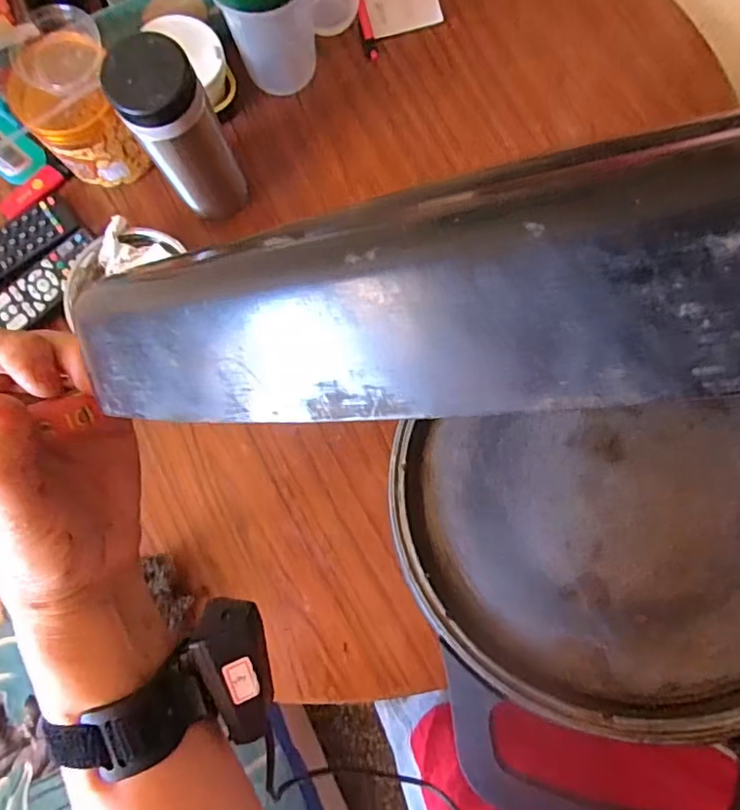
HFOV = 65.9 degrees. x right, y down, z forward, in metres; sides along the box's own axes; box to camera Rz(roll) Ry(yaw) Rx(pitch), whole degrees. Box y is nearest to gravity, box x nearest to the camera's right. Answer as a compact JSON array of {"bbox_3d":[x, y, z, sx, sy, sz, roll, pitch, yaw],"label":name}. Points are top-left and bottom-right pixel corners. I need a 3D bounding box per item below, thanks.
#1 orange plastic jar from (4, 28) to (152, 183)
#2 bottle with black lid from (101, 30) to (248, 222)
[{"bbox_3d":[-0.271,-0.275,0.540,0.094,0.103,0.098,-11,83,1],"label":"orange plastic jar"},{"bbox_3d":[-0.154,-0.225,0.490,0.069,0.180,0.059,-26,83,-1],"label":"bottle with black lid"}]

